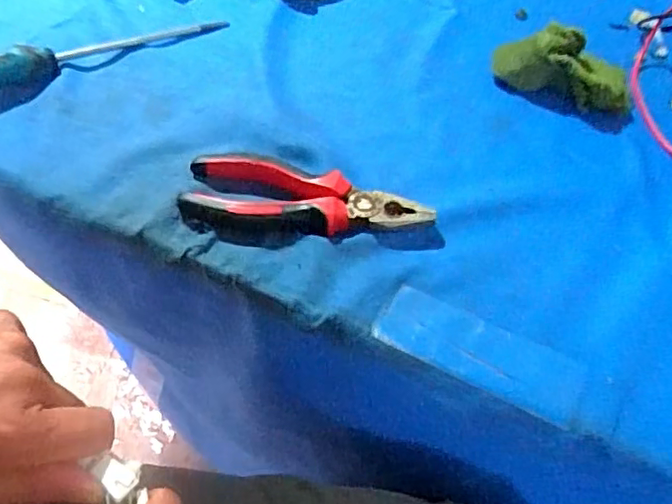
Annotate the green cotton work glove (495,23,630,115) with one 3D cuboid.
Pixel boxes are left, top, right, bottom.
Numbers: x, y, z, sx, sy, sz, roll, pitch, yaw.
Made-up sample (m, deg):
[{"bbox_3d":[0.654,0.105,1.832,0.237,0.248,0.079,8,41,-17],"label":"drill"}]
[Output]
[{"bbox_3d":[0.182,-0.146,0.464,0.108,0.044,0.057,8,53,2],"label":"green cotton work glove"}]

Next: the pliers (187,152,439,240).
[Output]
[{"bbox_3d":[-0.019,-0.034,0.377,0.152,0.019,0.050,5,52,0],"label":"pliers"}]

